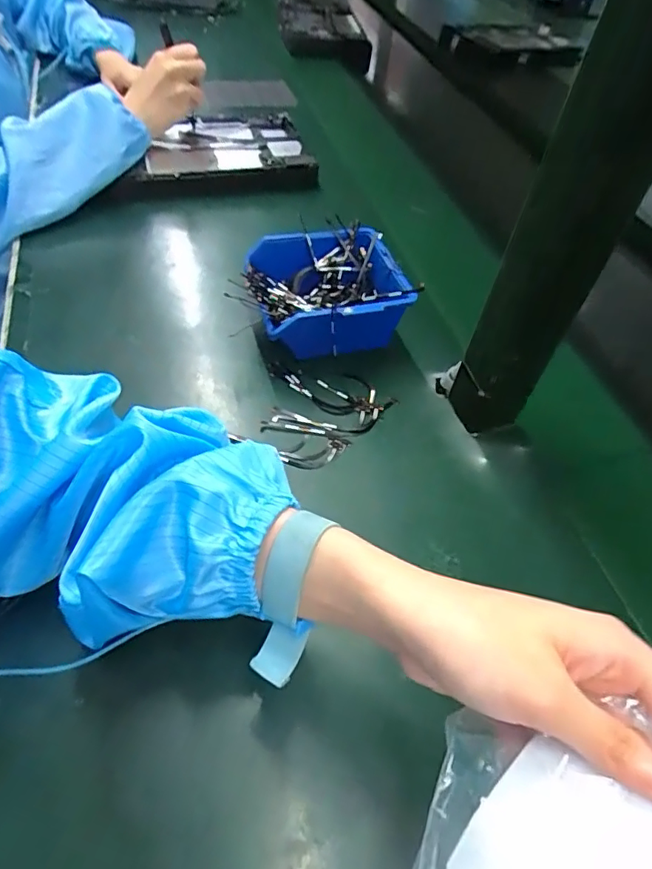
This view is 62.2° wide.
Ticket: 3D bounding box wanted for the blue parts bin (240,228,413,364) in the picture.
[{"bbox_3d":[-0.002,-0.121,0.477,0.130,0.063,0.121,-8,52,-13],"label":"blue parts bin"}]

